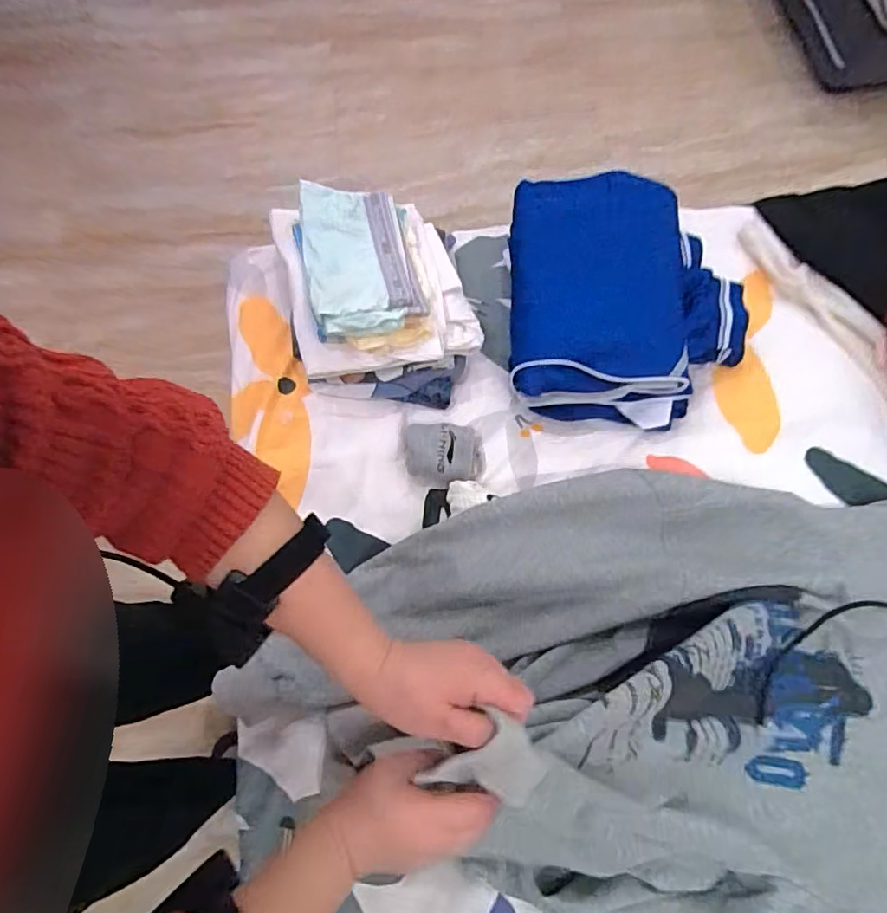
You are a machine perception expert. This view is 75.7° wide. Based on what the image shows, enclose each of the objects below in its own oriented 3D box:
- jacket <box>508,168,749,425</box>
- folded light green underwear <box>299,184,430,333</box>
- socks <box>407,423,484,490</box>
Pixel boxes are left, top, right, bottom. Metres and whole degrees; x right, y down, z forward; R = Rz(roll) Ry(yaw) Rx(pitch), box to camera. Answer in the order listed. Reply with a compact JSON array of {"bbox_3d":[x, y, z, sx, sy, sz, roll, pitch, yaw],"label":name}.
[{"bbox_3d":[0.243,-0.208,0.755,0.297,0.139,0.307,2,68,2],"label":"jacket"},{"bbox_3d":[-0.107,-0.247,0.698,0.128,0.034,0.213,-14,68,-4],"label":"folded light green underwear"},{"bbox_3d":[0.003,-0.006,0.721,0.100,0.032,0.075,1,65,0],"label":"socks"}]

